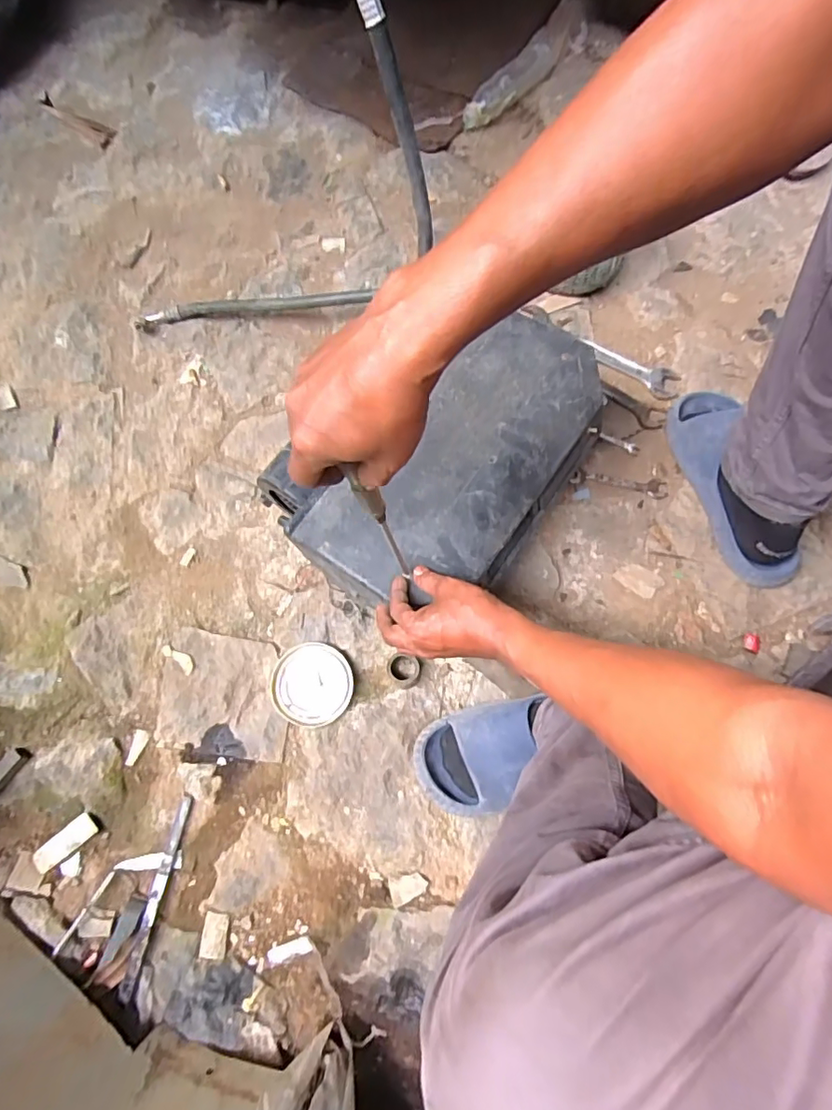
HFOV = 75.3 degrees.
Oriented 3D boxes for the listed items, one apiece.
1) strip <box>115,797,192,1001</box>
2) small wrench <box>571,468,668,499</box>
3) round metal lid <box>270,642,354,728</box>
[{"bbox_3d":[-0.314,0.409,0.652,0.018,0.007,0.215,11,72,4],"label":"strip"},{"bbox_3d":[0.300,-0.105,0.793,0.133,0.004,0.033,7,73,4],"label":"small wrench"},{"bbox_3d":[-0.137,0.171,0.713,0.103,0.017,0.104,2,73,2],"label":"round metal lid"}]

